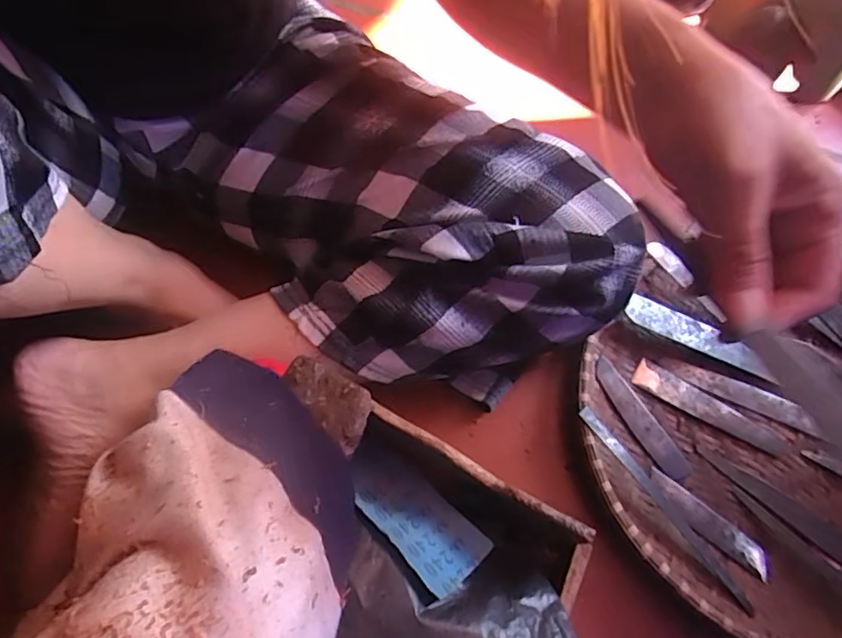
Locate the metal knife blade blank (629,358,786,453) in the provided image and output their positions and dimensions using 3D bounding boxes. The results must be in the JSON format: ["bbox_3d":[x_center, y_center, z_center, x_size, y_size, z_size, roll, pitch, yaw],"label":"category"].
[{"bbox_3d":[0.246,0.074,0.484,0.128,0.007,0.025,30,70,10],"label":"metal knife blade blank"}]

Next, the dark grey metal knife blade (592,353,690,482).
[{"bbox_3d":[0.184,0.084,0.478,0.024,0.010,0.113,-28,71,-12],"label":"dark grey metal knife blade"}]

